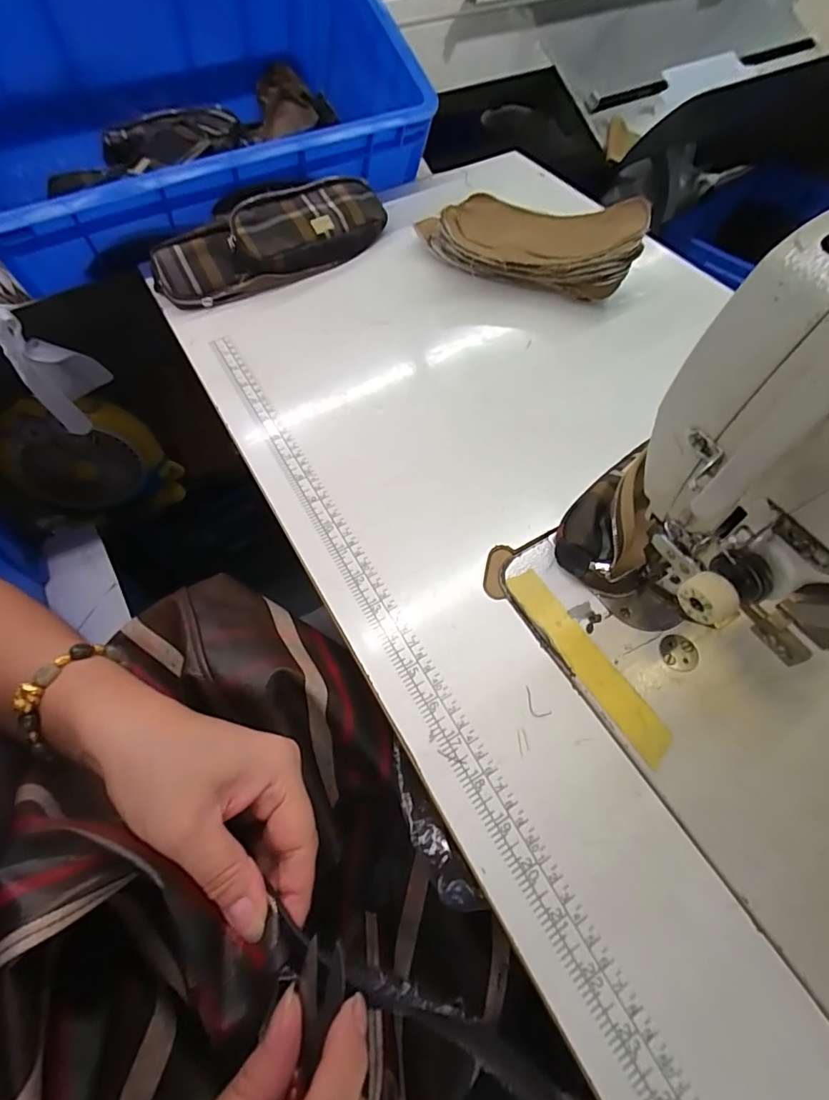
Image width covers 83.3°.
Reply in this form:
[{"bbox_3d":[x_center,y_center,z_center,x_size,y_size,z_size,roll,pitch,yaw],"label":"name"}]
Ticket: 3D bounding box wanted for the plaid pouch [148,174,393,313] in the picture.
[{"bbox_3d":[-0.146,-0.335,0.501,0.262,0.056,0.069,-33,64,-15],"label":"plaid pouch"}]

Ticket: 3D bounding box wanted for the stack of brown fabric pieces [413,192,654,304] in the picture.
[{"bbox_3d":[0.113,-0.324,0.495,0.228,0.068,0.089,13,62,7],"label":"stack of brown fabric pieces"}]

